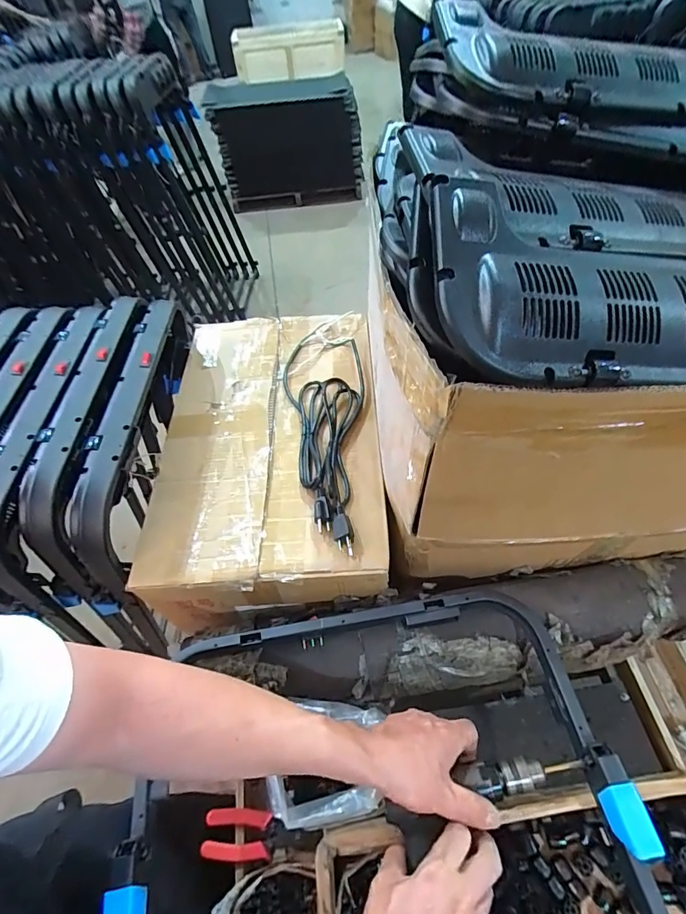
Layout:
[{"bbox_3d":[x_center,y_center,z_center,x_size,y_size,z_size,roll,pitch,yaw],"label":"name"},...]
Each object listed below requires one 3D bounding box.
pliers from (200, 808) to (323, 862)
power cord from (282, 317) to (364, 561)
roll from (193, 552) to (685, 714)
[{"bbox_3d":[-0.111,0.531,0.620,0.162,0.015,0.053,12,53,-9],"label":"pliers"},{"bbox_3d":[-0.031,-0.059,0.705,0.133,0.026,0.438,-4,53,2],"label":"power cord"},{"bbox_3d":[0.241,0.237,0.598,0.770,0.104,0.126,-11,53,-4],"label":"roll"}]

